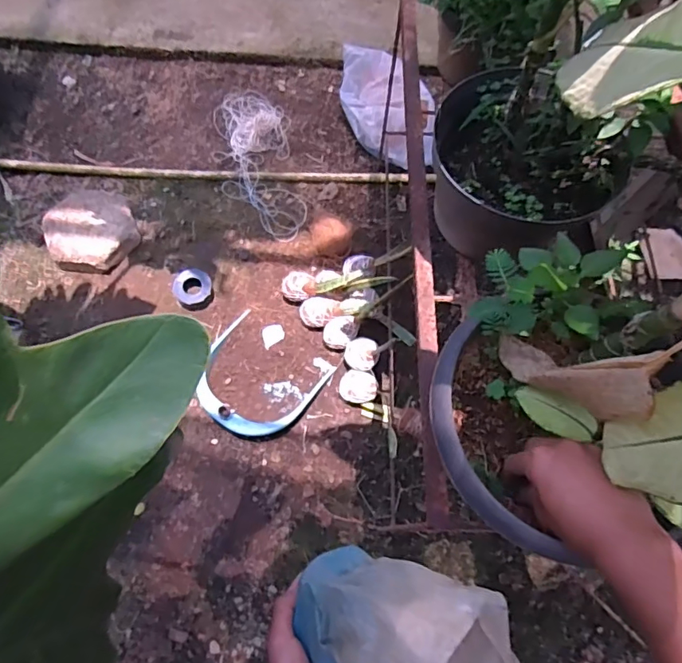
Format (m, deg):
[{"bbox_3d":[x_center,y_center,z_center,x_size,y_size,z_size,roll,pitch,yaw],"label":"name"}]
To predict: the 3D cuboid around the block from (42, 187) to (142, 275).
[{"bbox_3d":[-0.606,-0.247,1.203,0.208,0.072,0.221,-36,76,-15],"label":"block"}]

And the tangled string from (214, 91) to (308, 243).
[{"bbox_3d":[-0.220,-0.461,1.295,0.204,0.061,0.494,-9,71,-7],"label":"tangled string"}]

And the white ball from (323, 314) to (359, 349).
[{"bbox_3d":[-0.002,0.002,1.111,0.075,0.052,0.068,12,69,1],"label":"white ball"}]

